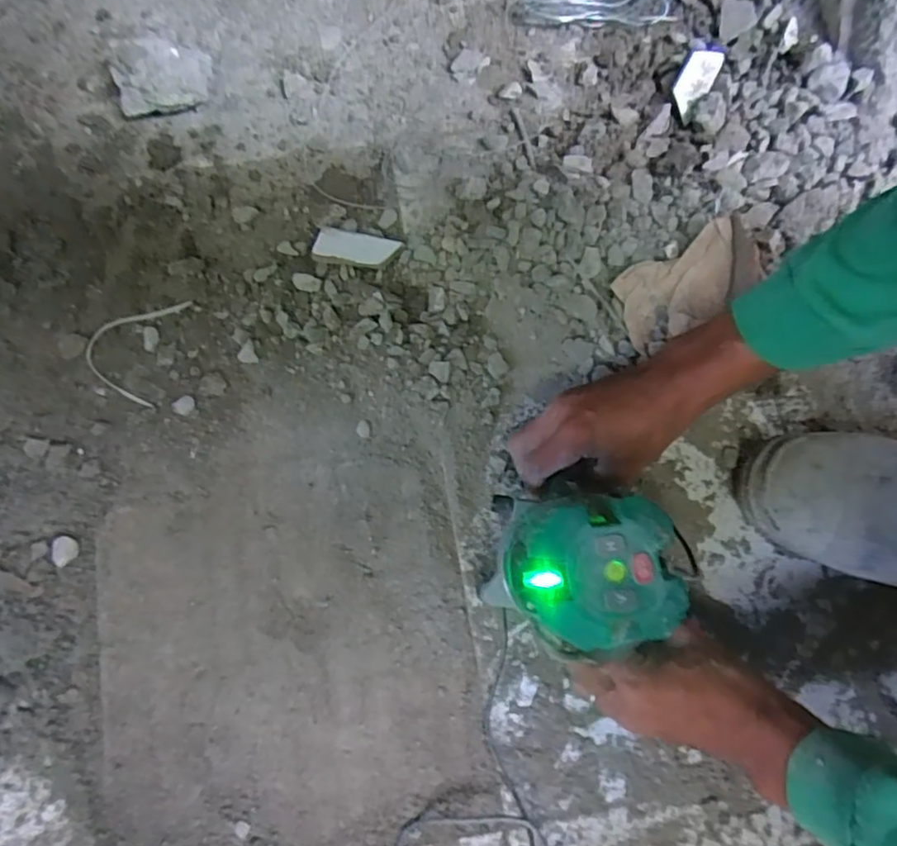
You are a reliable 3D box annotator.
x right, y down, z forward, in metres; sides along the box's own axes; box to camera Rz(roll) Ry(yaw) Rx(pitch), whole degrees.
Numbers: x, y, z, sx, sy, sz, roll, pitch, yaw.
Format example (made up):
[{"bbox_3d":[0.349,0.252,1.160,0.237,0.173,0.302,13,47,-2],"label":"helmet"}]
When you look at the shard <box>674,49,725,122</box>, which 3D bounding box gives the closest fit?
[{"bbox_3d":[0.222,-0.306,0.528,0.033,0.004,0.058,17,114,-26],"label":"shard"}]

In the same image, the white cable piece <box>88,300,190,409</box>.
[{"bbox_3d":[-0.274,-0.069,0.511,0.069,0.011,0.098,14,80,4],"label":"white cable piece"}]

